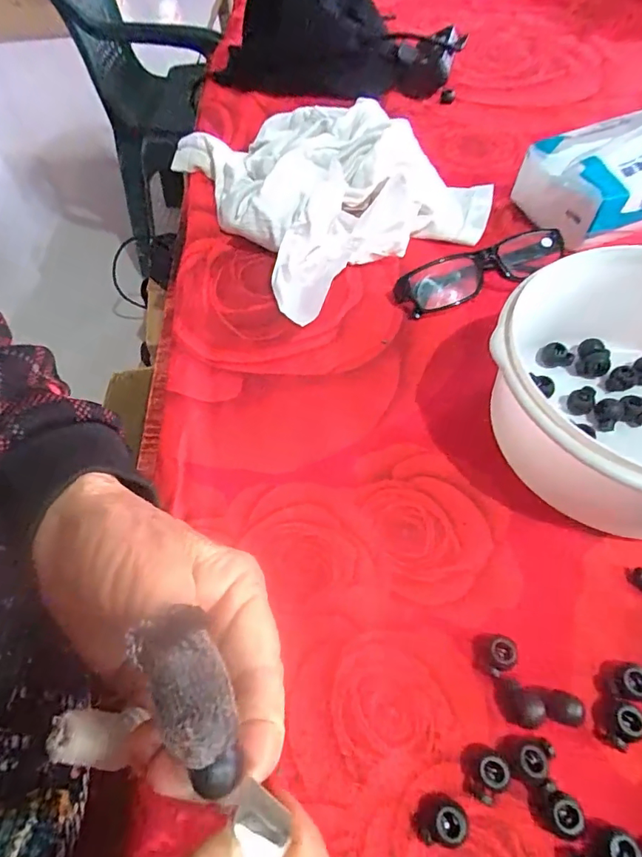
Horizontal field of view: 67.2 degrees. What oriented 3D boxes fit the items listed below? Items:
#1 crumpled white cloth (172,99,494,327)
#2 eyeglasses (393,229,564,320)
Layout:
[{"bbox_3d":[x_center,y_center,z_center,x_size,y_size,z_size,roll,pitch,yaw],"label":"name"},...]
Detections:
[{"bbox_3d":[0.007,-0.231,0.433,0.230,0.056,0.259,-29,62,-17],"label":"crumpled white cloth"},{"bbox_3d":[0.120,-0.121,0.369,0.128,0.029,0.035,-20,59,-12],"label":"eyeglasses"}]

